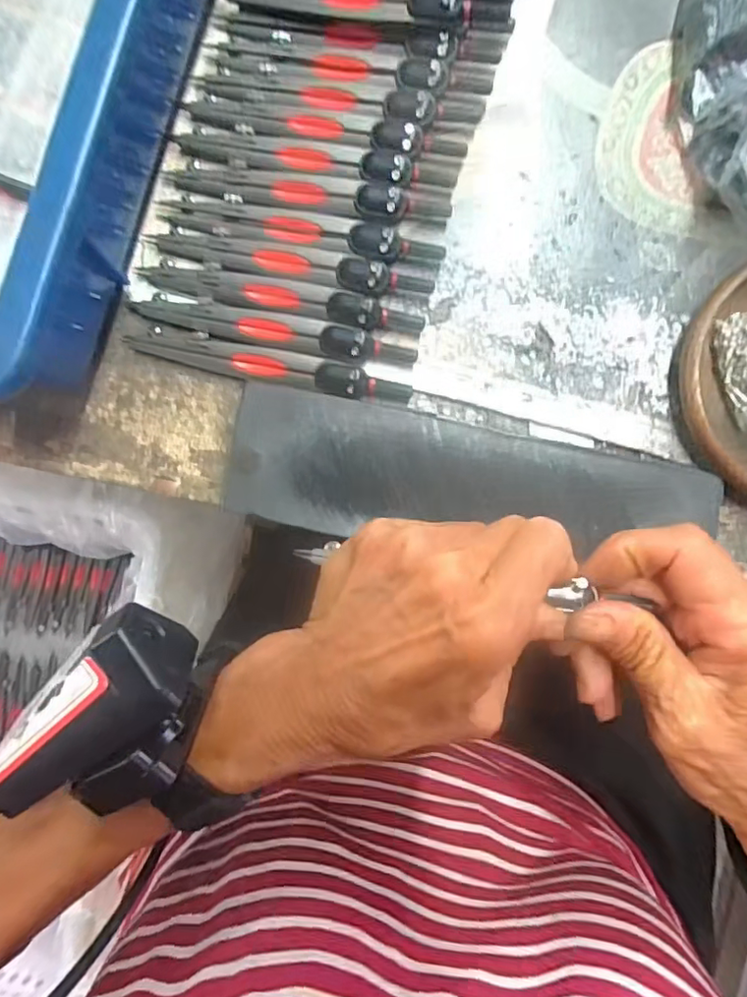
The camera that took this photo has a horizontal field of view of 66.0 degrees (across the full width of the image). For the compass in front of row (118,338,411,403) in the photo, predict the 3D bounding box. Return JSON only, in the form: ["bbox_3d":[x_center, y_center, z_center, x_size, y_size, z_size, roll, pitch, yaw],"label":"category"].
[{"bbox_3d":[-0.047,-0.059,0.258,0.127,0.010,0.013,12,88,0],"label":"compass in front of row"}]

